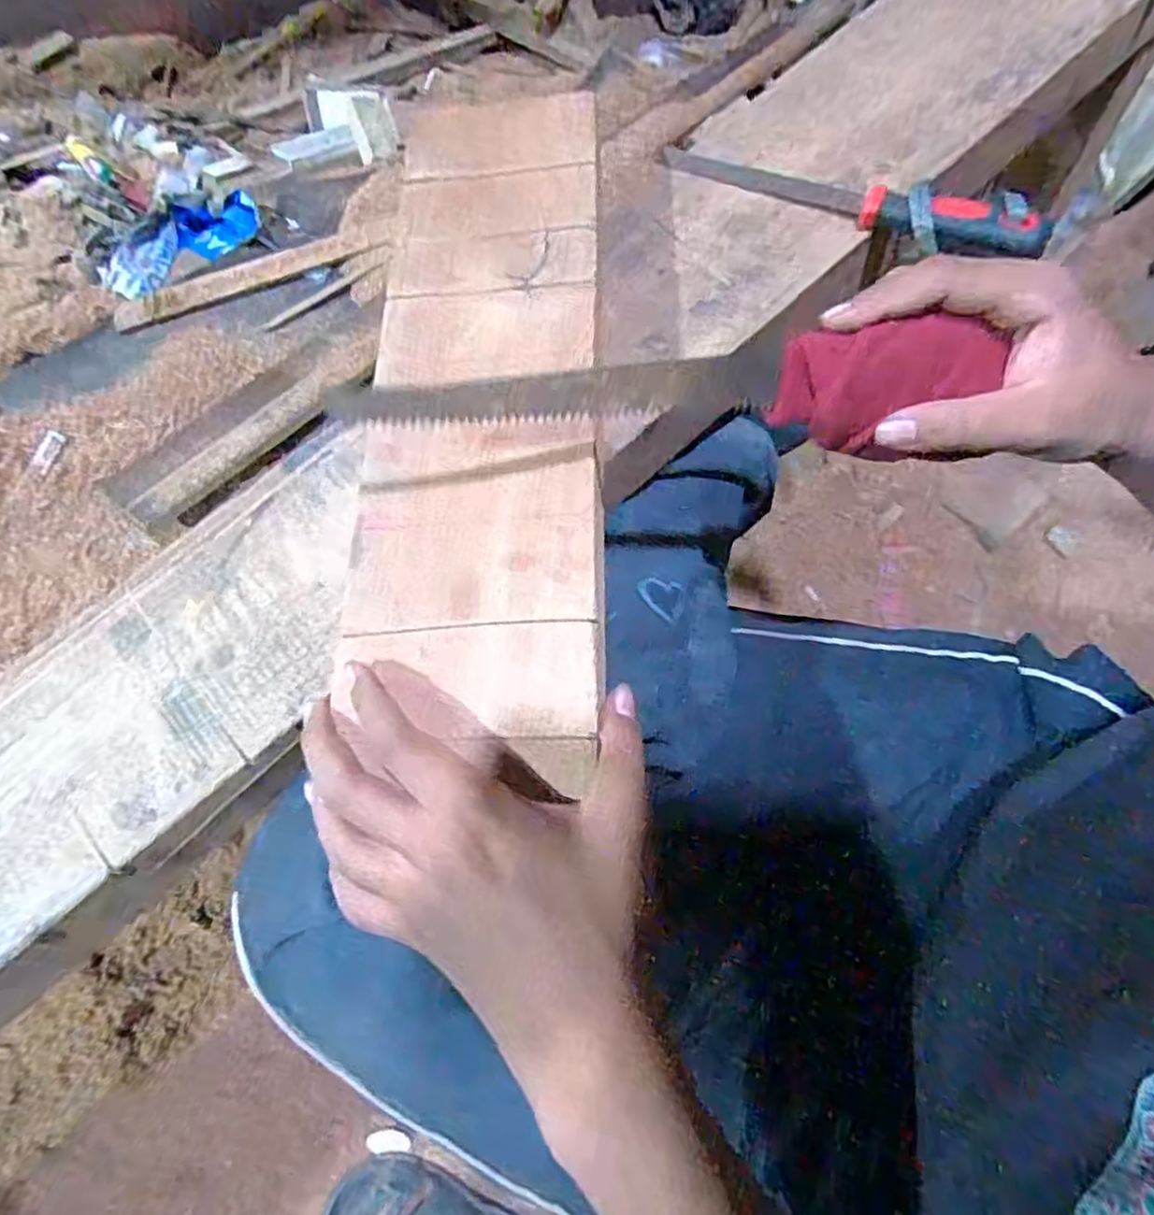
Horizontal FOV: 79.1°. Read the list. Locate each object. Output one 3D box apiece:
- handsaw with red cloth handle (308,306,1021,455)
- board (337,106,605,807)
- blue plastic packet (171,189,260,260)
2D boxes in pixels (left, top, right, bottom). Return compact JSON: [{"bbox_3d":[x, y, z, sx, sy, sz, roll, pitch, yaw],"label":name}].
[{"bbox_3d":[0.039,-0.089,0.300,0.270,0.052,0.032,-4,70,-5],"label":"handsaw with red cloth handle"},{"bbox_3d":[-0.048,-0.124,0.361,0.118,0.014,0.408,-2,69,1],"label":"board"},{"bbox_3d":[-0.502,-0.524,0.968,0.125,0.060,0.082,6,71,3],"label":"blue plastic packet"}]

